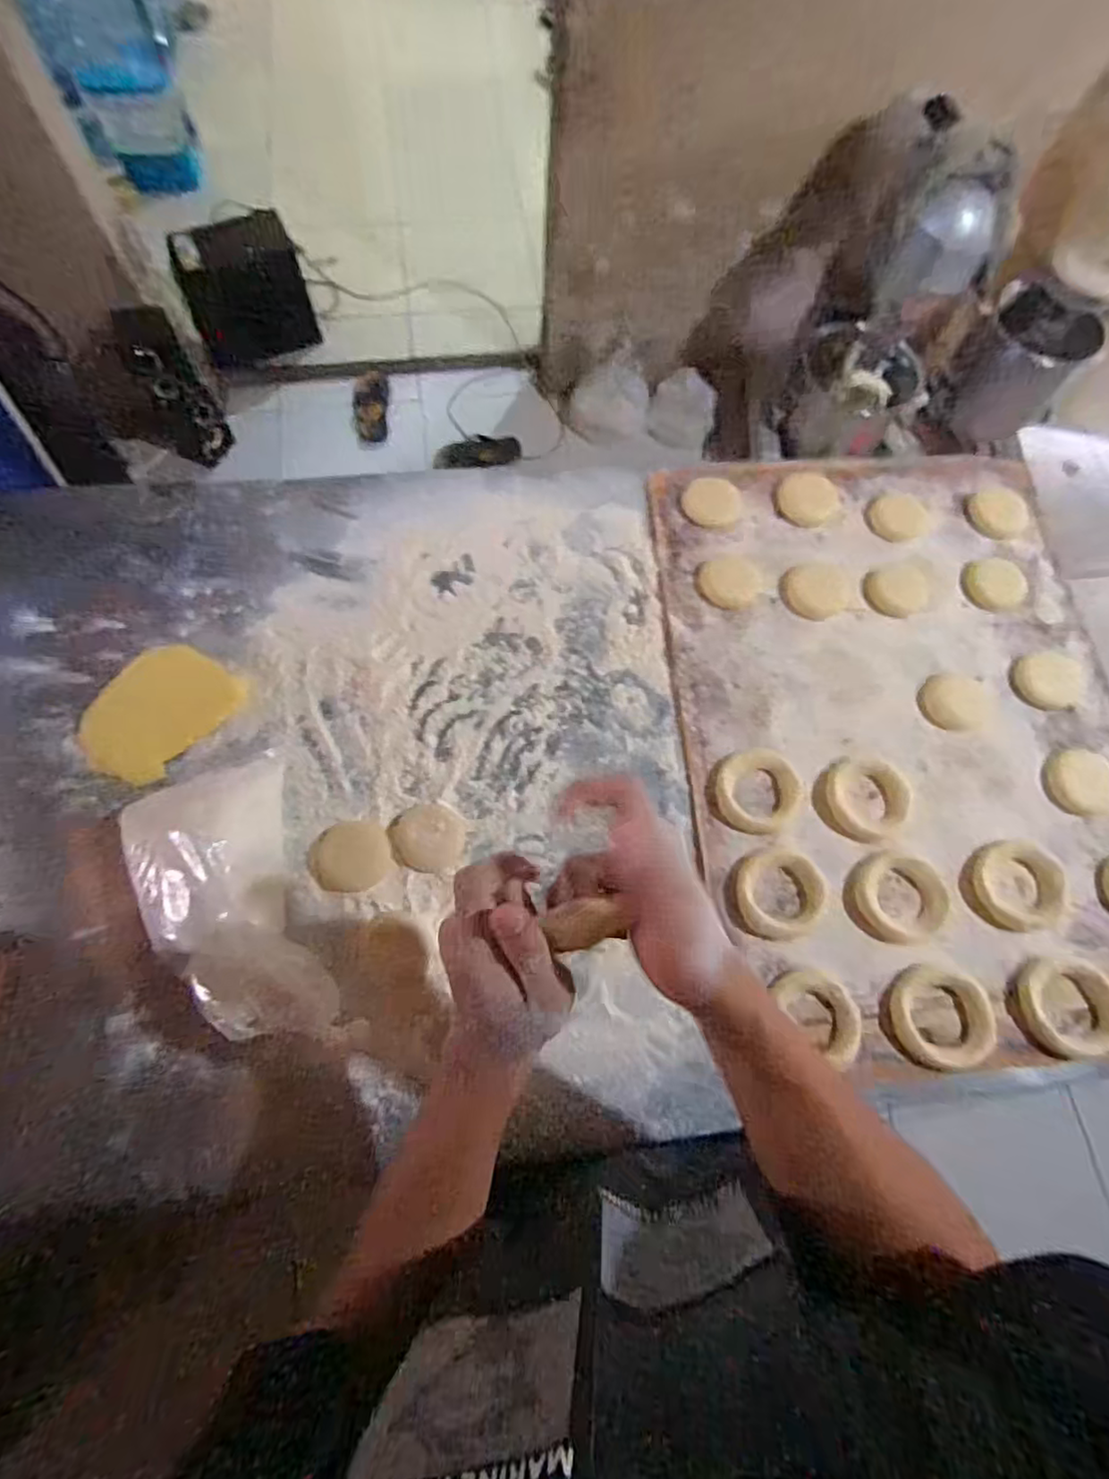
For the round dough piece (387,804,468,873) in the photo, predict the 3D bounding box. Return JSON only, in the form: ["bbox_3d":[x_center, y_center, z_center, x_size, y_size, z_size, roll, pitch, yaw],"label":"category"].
[{"bbox_3d":[-0.108,0.084,0.542,0.062,0.012,0.055,8,71,0],"label":"round dough piece"}]

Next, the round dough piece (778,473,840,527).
[{"bbox_3d":[0.269,-0.255,0.672,0.061,0.006,0.065,1,71,-2],"label":"round dough piece"}]

